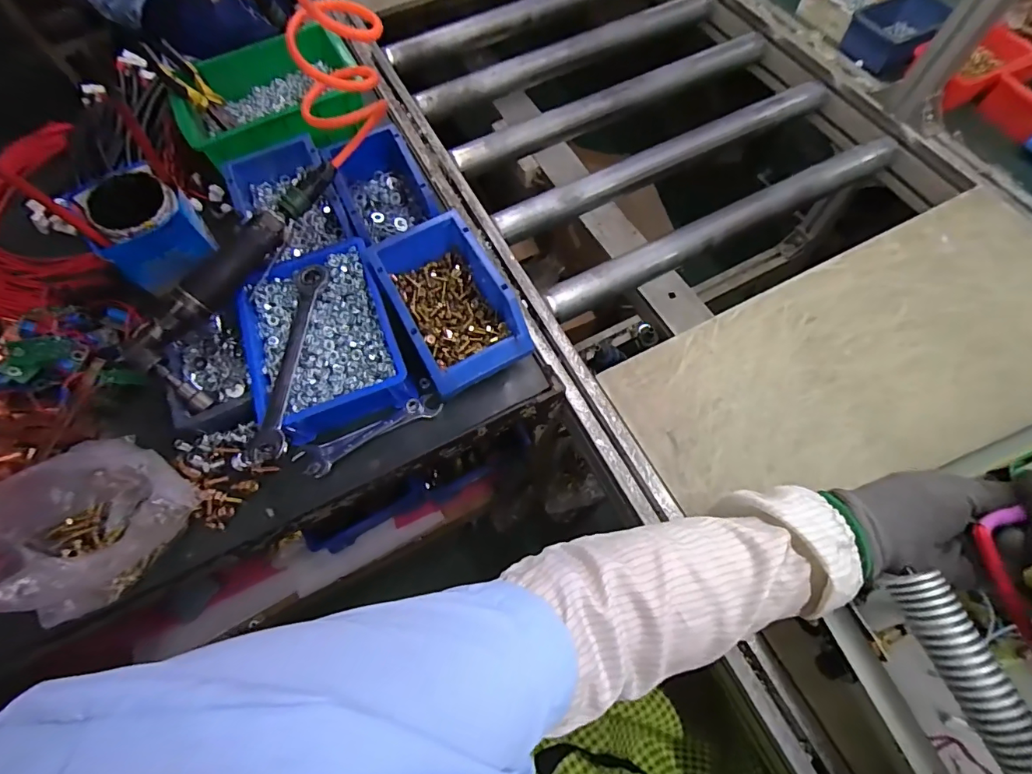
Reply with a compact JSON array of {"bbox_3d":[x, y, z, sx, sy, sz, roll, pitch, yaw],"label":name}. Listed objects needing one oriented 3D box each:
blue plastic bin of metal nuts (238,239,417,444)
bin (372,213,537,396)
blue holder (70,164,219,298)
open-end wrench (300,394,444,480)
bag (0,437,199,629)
[{"bbox_3d":[-0.207,-0.054,0.514,0.141,0.065,0.197,-21,67,-7],"label":"blue plastic bin of metal nuts"},{"bbox_3d":[-0.075,-0.091,0.523,0.113,0.083,0.186,-28,68,-10],"label":"bin"},{"bbox_3d":[-0.409,-0.176,0.519,0.096,0.077,0.100,37,72,16],"label":"blue holder"},{"bbox_3d":[-0.151,0.051,0.495,0.151,0.011,0.033,-25,68,-9],"label":"open-end wrench"},{"bbox_3d":[-0.396,0.135,0.415,0.140,0.108,0.182,26,69,12],"label":"bag"}]

